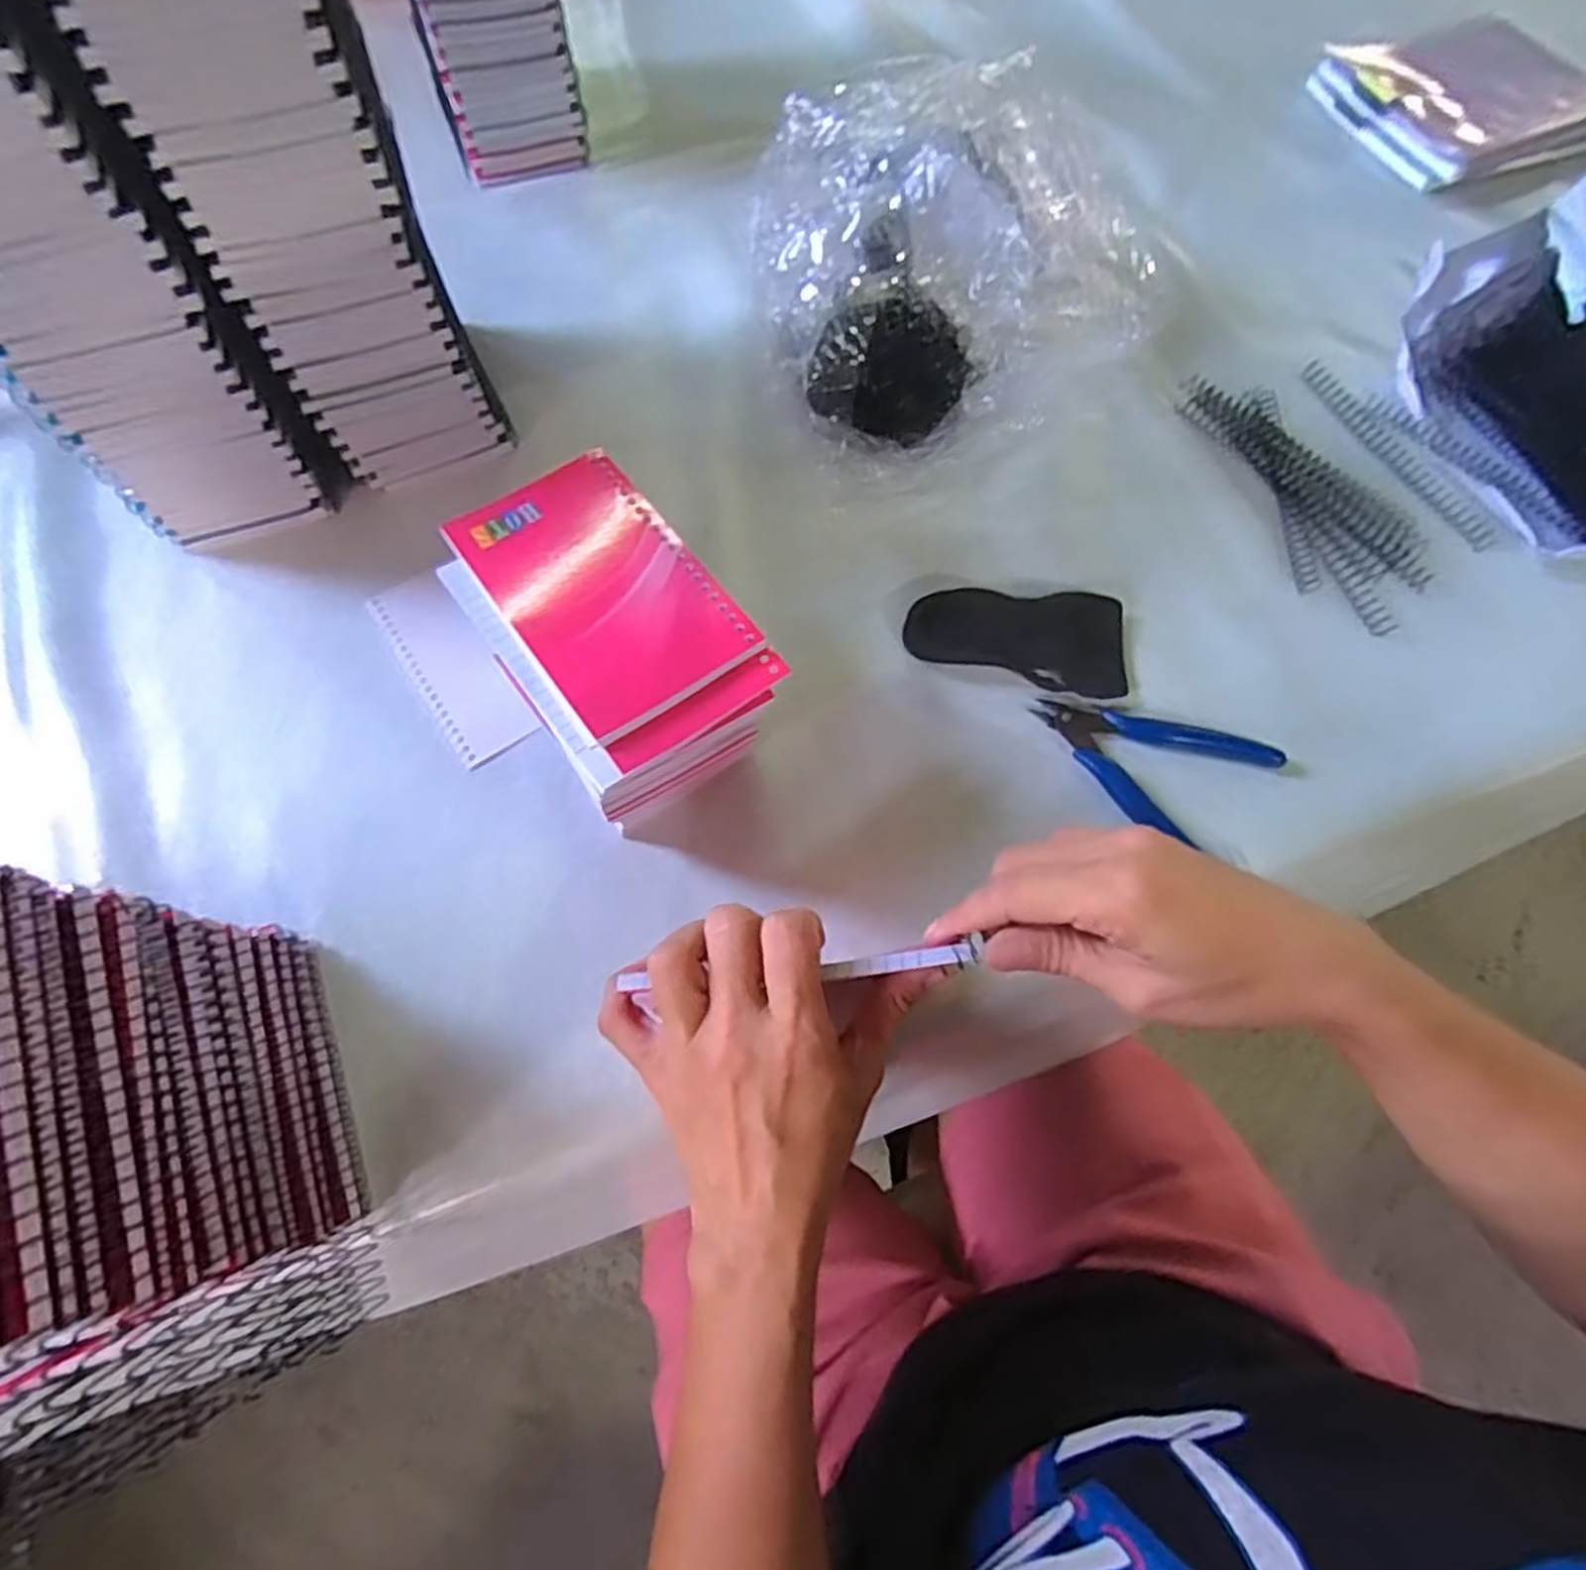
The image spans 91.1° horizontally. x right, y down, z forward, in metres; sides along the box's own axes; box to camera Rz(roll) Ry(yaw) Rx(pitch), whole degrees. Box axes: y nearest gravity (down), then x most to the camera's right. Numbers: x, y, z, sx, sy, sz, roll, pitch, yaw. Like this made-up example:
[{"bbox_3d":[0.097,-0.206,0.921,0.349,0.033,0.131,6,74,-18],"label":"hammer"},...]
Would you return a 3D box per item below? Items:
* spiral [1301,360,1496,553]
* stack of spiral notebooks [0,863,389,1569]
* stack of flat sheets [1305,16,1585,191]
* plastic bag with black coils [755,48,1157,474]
[{"bbox_3d":[0.379,-0.209,0.495,0.014,0.016,0.163,-21,70,-10],"label":"spiral"},{"bbox_3d":[-0.233,0.123,0.247,0.093,0.180,0.153,-22,70,-10],"label":"stack of spiral notebooks"},{"bbox_3d":[0.553,-0.549,0.620,0.218,0.036,0.163,-20,69,-9],"label":"stack of flat sheets"},{"bbox_3d":[0.081,-0.298,0.472,0.201,0.109,0.200,-23,70,-10],"label":"plastic bag with black coils"}]

